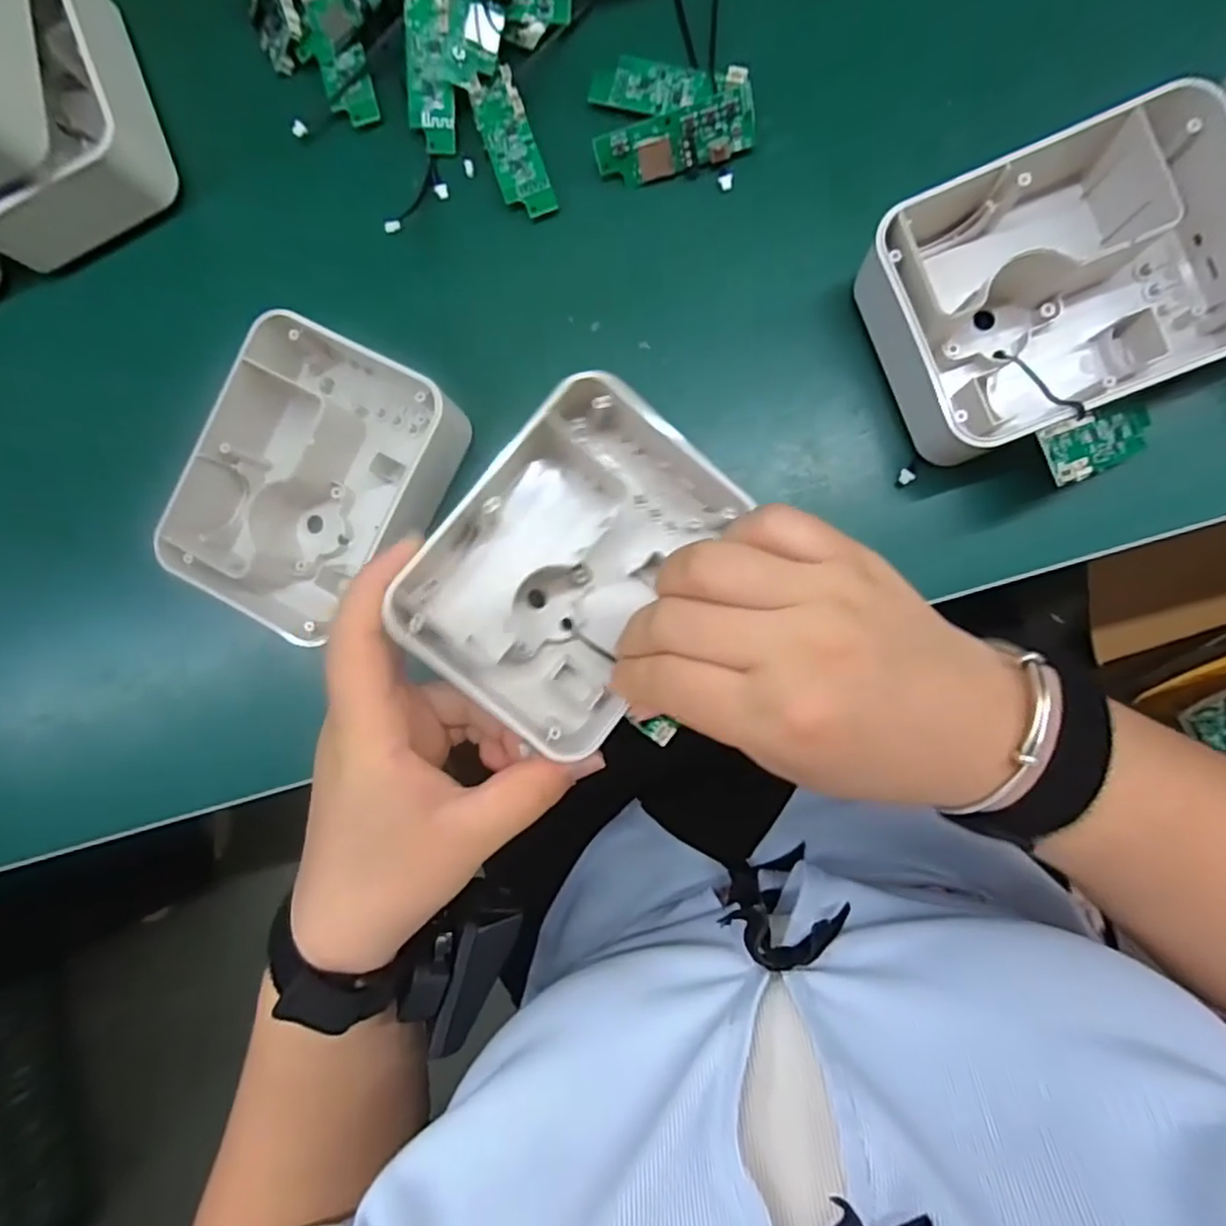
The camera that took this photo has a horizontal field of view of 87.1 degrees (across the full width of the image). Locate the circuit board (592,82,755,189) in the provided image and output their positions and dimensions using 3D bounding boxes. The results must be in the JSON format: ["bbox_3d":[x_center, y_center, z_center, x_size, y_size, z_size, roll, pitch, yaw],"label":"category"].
[{"bbox_3d":[0.028,-0.211,0.291,0.070,0.004,0.024,-11,126,13],"label":"circuit board"}]

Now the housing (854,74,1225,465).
[{"bbox_3d":[0.176,-0.128,0.257,0.131,0.044,0.104,-22,86,7],"label":"housing"}]

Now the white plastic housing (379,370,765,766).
[{"bbox_3d":[-0.014,-0.019,0.267,0.107,0.046,0.136,37,84,-7],"label":"white plastic housing"}]

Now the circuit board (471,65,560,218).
[{"bbox_3d":[-0.047,-0.219,0.304,0.023,0.010,0.065,-20,86,7],"label":"circuit board"}]

